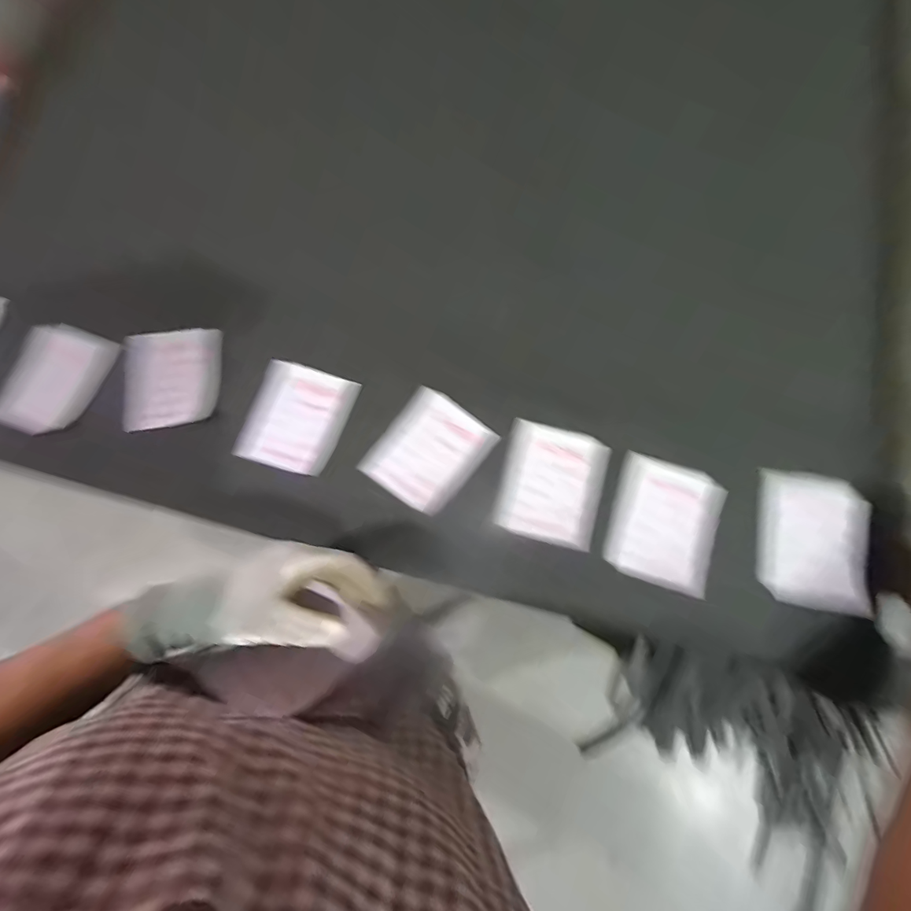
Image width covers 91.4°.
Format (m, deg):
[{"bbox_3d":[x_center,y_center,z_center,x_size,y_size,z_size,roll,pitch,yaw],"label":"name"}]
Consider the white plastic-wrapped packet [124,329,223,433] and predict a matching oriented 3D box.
[{"bbox_3d":[-0.298,-0.082,0.465,0.101,0.011,0.103,-8,78,1],"label":"white plastic-wrapped packet"}]

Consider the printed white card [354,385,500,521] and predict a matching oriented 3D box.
[{"bbox_3d":[-0.026,-0.003,0.443,0.093,0.006,0.109,36,80,2],"label":"printed white card"}]

